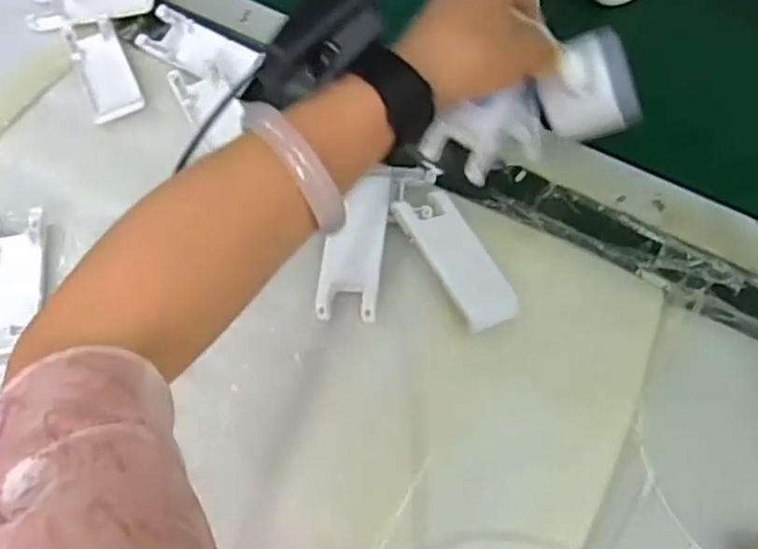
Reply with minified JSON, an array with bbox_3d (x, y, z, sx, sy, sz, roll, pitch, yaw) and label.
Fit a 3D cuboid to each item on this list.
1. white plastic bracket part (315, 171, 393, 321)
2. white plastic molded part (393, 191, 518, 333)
[{"bbox_3d":[-0.016,-0.021,0.477,0.039,0.013,0.101,5,62,5],"label":"white plastic bracket part"},{"bbox_3d":[0.051,-0.011,0.469,0.039,0.013,0.098,-28,64,-12],"label":"white plastic molded part"}]

